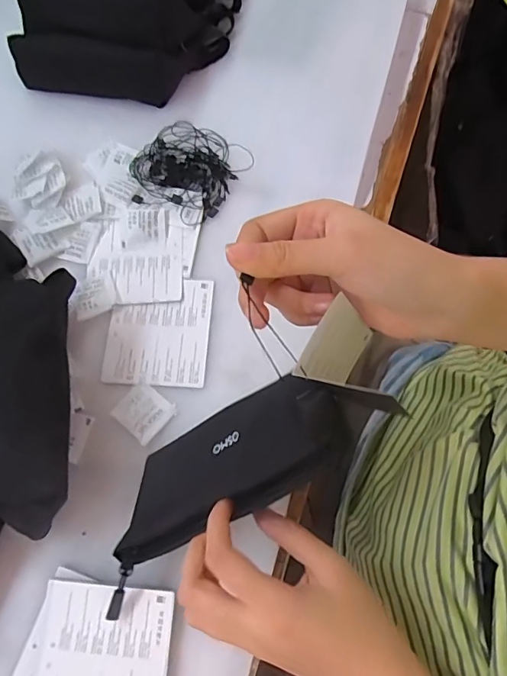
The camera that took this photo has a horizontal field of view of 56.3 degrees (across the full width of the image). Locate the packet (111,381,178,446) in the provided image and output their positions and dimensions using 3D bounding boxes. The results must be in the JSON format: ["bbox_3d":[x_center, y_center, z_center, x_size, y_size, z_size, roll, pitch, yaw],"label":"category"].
[{"bbox_3d":[-0.091,0.061,0.395,0.043,0.005,0.038,39,78,12],"label":"packet"}]

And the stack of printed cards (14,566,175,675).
[{"bbox_3d":[-0.114,0.228,0.337,0.107,0.013,0.100,8,73,4],"label":"stack of printed cards"}]

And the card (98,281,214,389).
[{"bbox_3d":[-0.084,-0.006,0.419,0.088,0.004,0.096,3,73,2],"label":"card"}]

